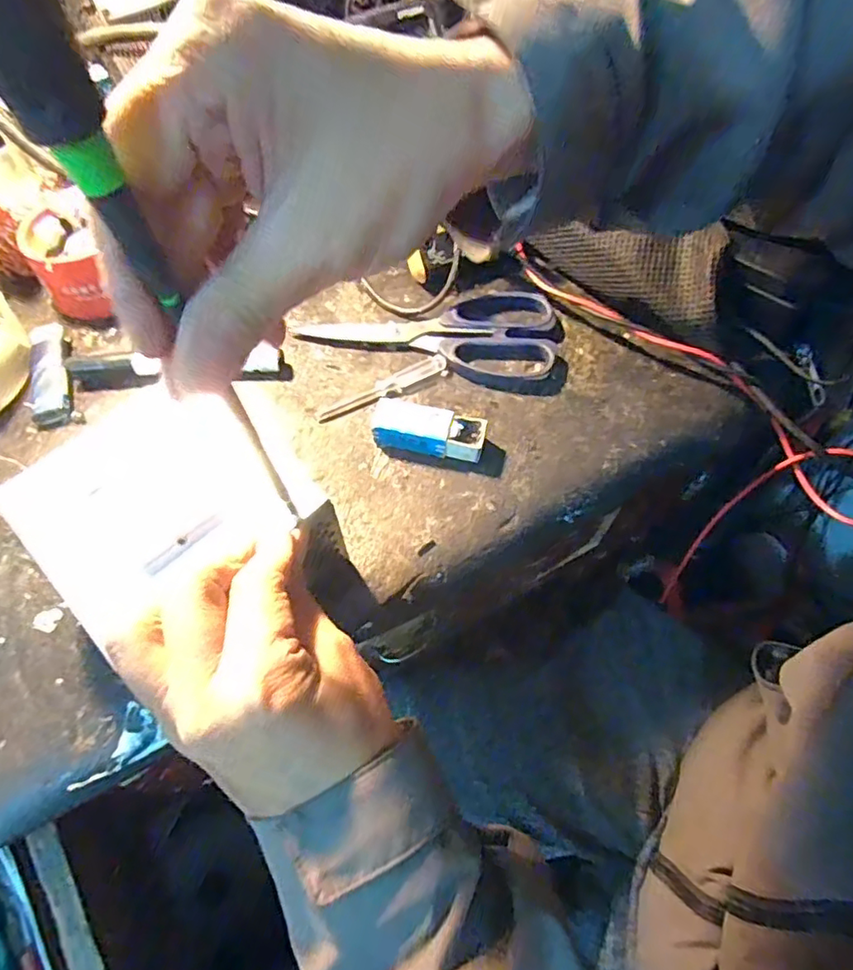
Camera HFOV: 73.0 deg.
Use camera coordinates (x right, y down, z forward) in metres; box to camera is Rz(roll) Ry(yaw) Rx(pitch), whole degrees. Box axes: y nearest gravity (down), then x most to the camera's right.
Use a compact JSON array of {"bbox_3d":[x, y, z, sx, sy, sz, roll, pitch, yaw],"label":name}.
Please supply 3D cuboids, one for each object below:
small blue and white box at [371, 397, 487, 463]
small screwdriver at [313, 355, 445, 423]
[{"bbox_3d":[0.001,-0.035,0.353,0.069,0.018,0.027,12,62,7],"label":"small blue and white box"},{"bbox_3d":[-0.029,-0.063,0.377,0.090,0.008,0.013,-25,64,-13],"label":"small screwdriver"}]

